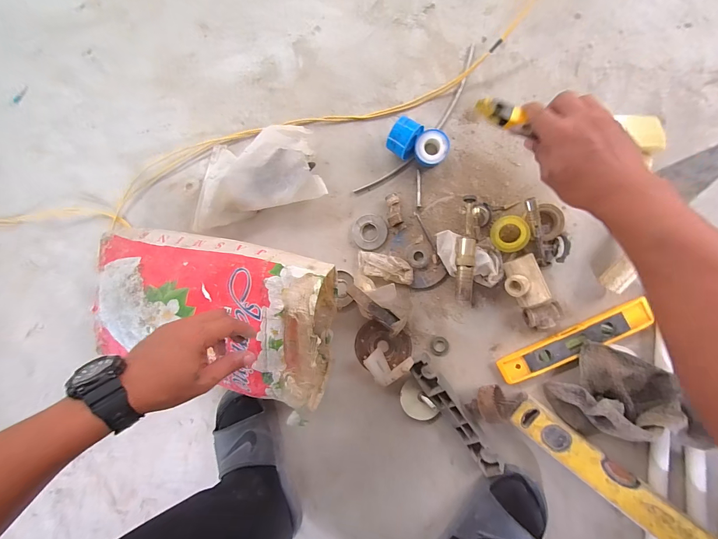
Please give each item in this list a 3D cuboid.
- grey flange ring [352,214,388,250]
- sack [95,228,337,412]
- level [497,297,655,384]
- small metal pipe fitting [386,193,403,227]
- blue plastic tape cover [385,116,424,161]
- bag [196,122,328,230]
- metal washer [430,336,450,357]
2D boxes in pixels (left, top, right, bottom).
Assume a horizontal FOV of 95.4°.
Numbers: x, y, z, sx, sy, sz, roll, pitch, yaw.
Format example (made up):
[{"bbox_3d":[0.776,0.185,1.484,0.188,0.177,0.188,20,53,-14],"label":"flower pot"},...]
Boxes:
[{"bbox_3d":[0.018,-0.061,0.532,0.056,0.013,0.056,0,89,10],"label":"grey flange ring"},{"bbox_3d":[-0.232,0.065,0.503,0.381,0.152,0.228,14,87,9],"label":"sack"},{"bbox_3d":[0.311,0.106,0.474,0.215,0.023,0.038,-27,84,8],"label":"level"},{"bbox_3d":[0.055,-0.095,0.515,0.022,0.016,0.051,-9,87,10],"label":"small metal pipe fitting"},{"bbox_3d":[0.072,-0.202,0.511,0.041,0.056,0.055,34,93,9],"label":"blue plastic tape cover"},{"bbox_3d":[-0.180,-0.159,0.531,0.232,0.083,0.138,-12,86,8],"label":"bag"},{"bbox_3d":[0.128,0.121,0.515,0.028,0.006,0.030,0,89,10],"label":"metal washer"}]

